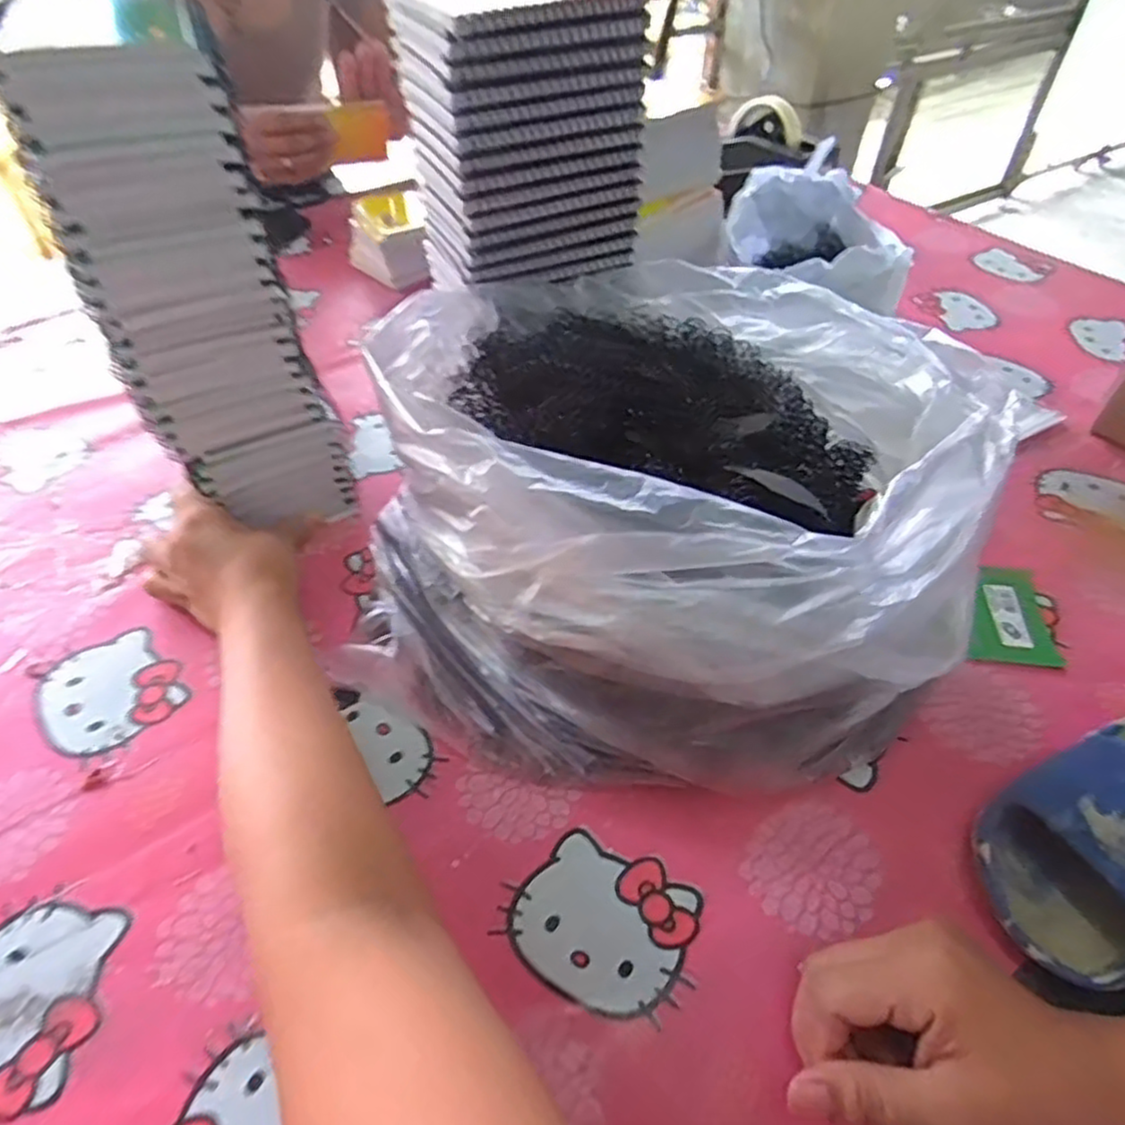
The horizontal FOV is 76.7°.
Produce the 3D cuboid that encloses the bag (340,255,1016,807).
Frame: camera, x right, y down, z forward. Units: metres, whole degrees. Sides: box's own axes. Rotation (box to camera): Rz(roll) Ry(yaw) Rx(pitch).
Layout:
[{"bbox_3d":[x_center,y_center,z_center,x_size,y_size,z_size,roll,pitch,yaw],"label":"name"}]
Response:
[{"bbox_3d":[0.063,-0.047,0.421,0.331,0.174,0.324,17,49,13],"label":"bag"}]

